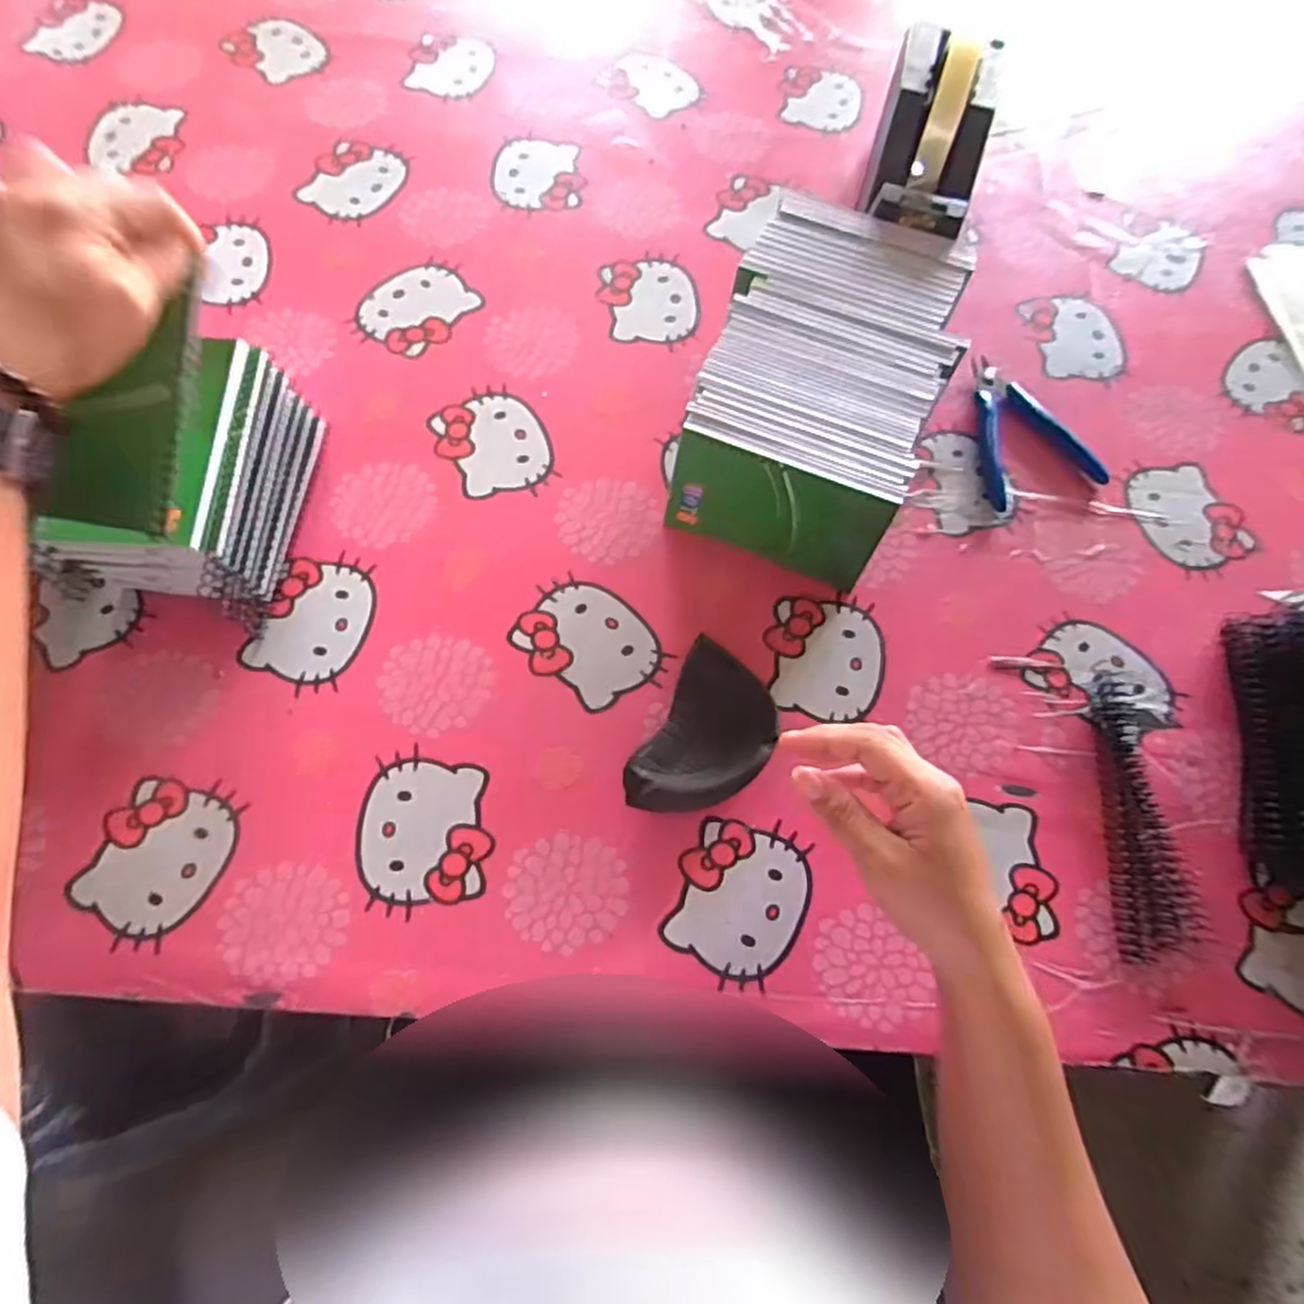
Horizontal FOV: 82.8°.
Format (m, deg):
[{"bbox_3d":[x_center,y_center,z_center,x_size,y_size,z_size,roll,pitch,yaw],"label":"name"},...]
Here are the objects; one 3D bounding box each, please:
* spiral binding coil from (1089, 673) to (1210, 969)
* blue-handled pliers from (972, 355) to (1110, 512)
[{"bbox_3d":[0.291,0.096,0.439,0.046,0.015,0.164,1,71,-2],"label":"spiral binding coil"},{"bbox_3d":[0.258,-0.160,0.523,0.079,0.014,0.114,-14,72,-7],"label":"blue-handled pliers"}]

